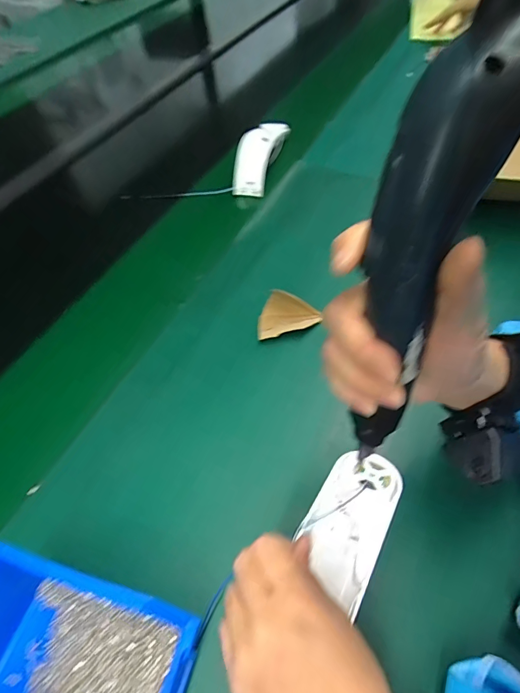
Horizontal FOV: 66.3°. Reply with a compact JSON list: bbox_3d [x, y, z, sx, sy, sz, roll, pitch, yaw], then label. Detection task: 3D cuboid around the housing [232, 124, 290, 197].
[{"bbox_3d":[0.003,-0.309,0.640,0.063,0.051,0.161,12,55,13],"label":"housing"}]

